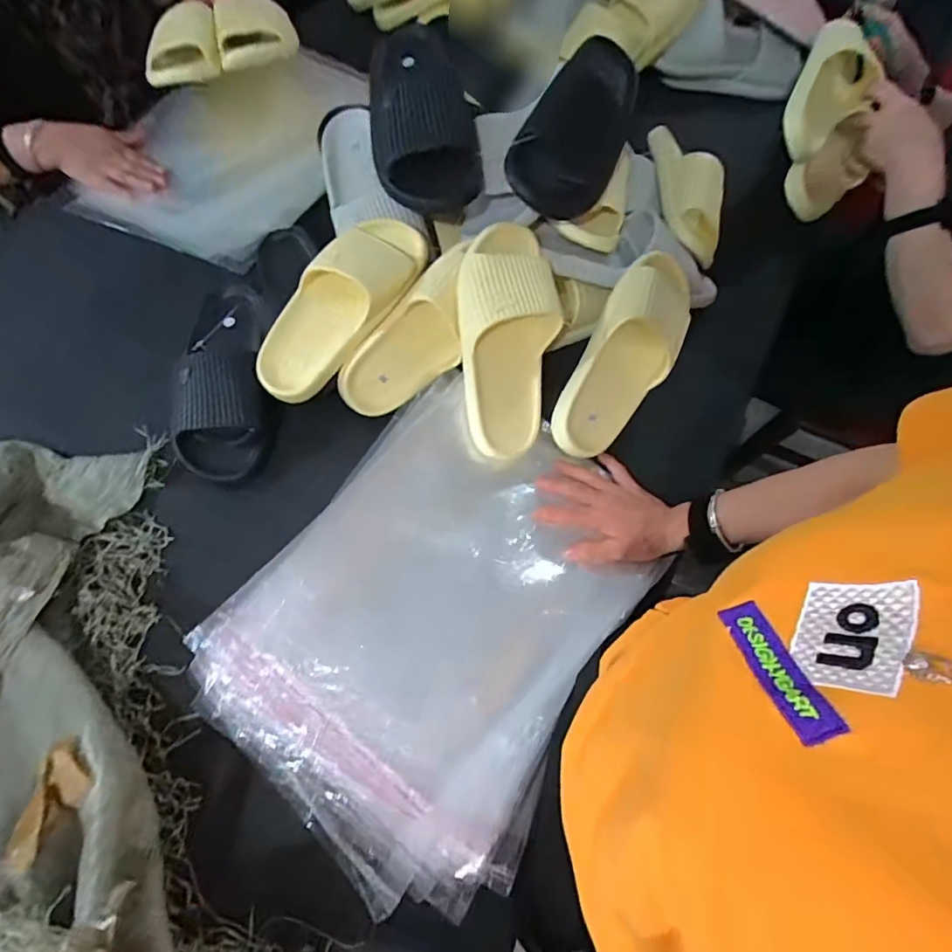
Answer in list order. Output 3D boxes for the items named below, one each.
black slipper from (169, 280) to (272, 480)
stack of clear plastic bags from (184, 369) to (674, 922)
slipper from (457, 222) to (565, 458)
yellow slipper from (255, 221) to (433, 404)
[{"bbox_3d":[-0.293,-0.127,0.626,0.119,0.065,0.270,-5,66,-4],"label":"black slipper"},{"bbox_3d":[-0.031,0.124,0.511,0.312,0.045,0.398,33,69,13],"label":"stack of clear plastic bags"},{"bbox_3d":[0.035,-0.146,0.581,0.109,0.072,0.249,2,96,0],"label":"slipper"},{"bbox_3d":[-0.149,-0.193,0.590,0.091,0.062,0.247,37,84,14],"label":"yellow slipper"}]

